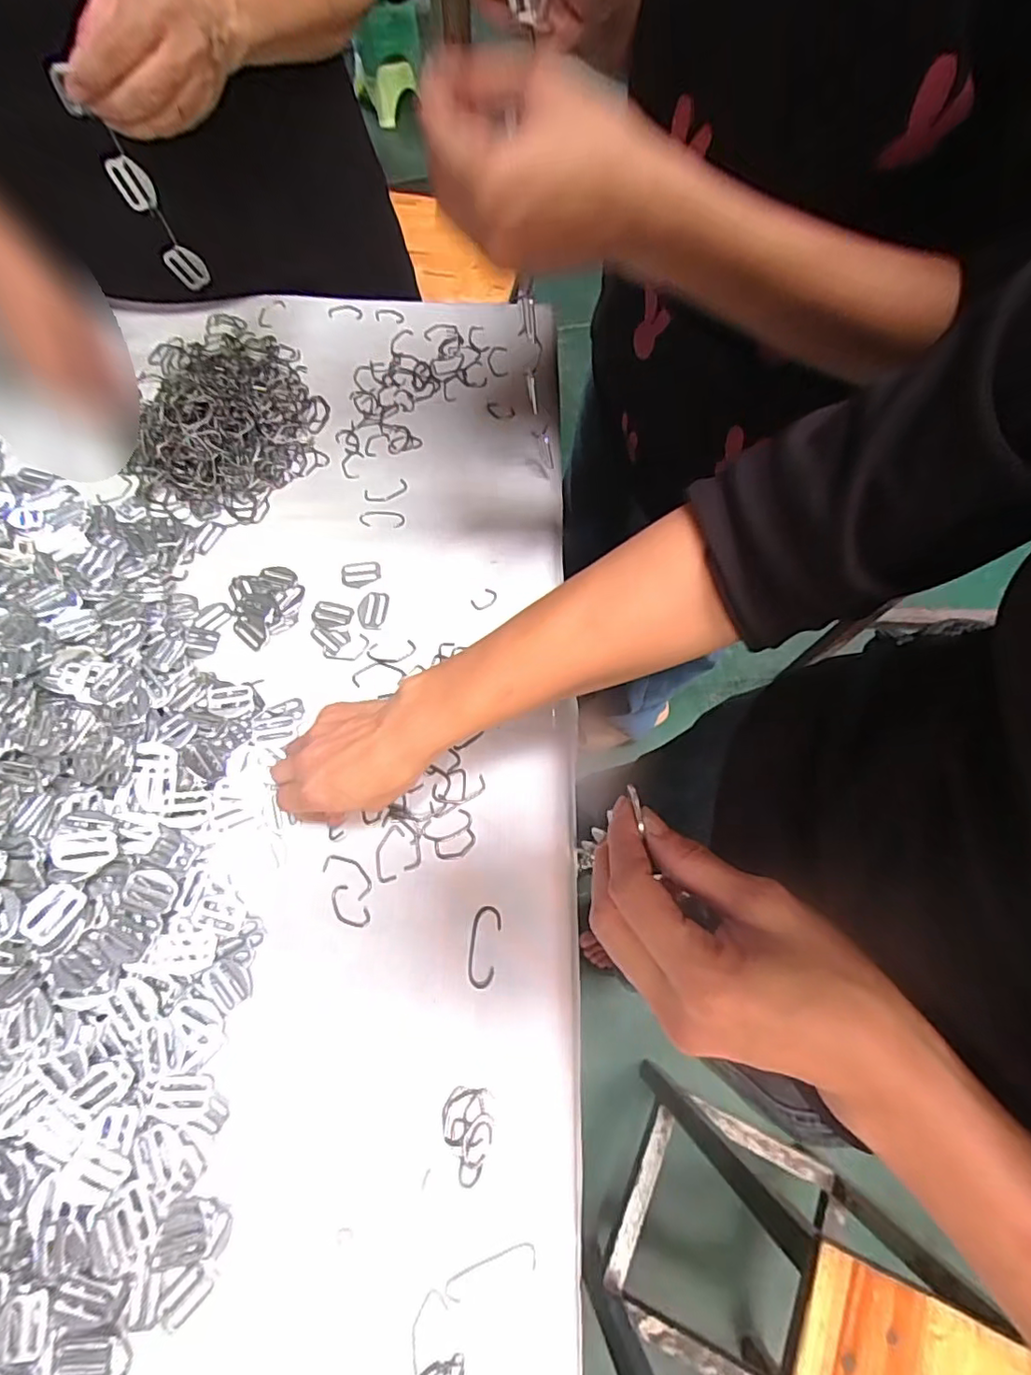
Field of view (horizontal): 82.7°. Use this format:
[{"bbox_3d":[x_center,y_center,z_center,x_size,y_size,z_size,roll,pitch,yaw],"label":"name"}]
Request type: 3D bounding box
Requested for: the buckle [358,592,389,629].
[{"bbox_3d":[-0.118,-0.065,0.482,0.024,0.004,0.032,6,68,1],"label":"buckle"}]

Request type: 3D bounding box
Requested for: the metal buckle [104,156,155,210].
[{"bbox_3d":[-0.284,-0.376,0.436,0.030,0.032,0.007,1,67,9],"label":"metal buckle"}]

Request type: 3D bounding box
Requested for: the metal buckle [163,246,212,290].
[{"bbox_3d":[-0.278,-0.353,0.496,0.029,0.034,0.008,-11,66,12],"label":"metal buckle"}]

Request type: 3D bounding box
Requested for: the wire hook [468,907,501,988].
[{"bbox_3d":[-0.021,0.173,0.392,0.019,0.004,0.050,10,69,2],"label":"wire hook"}]

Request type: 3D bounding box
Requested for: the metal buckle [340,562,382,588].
[{"bbox_3d":[-0.131,-0.096,0.494,0.032,0.004,0.022,-10,69,-5],"label":"metal buckle"}]

